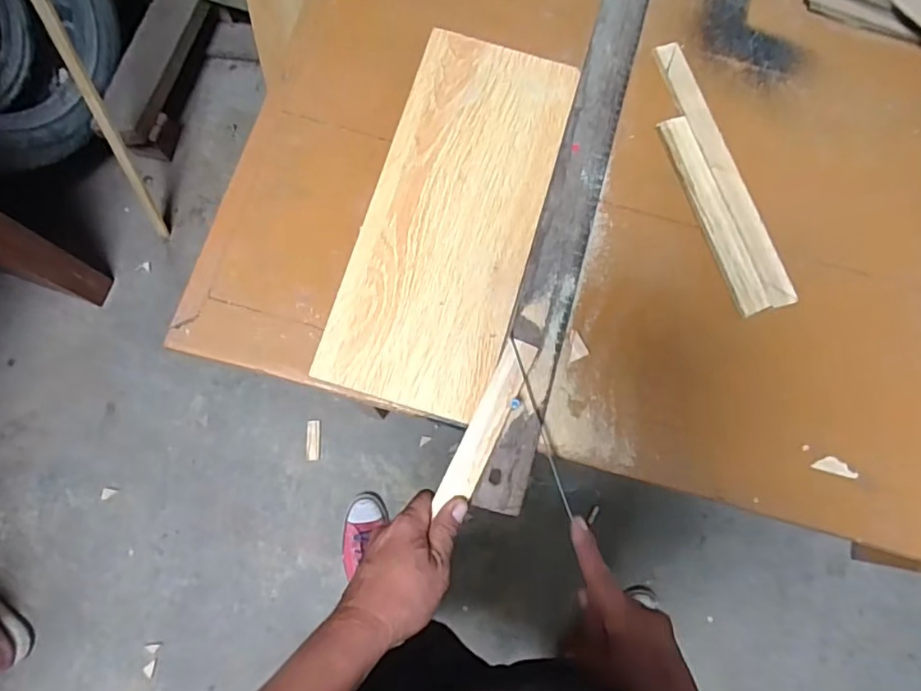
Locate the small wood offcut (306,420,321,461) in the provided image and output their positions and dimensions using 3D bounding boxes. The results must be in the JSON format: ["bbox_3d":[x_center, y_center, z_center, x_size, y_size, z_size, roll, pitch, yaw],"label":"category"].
[{"bbox_3d":[-0.327,0.212,1.290,0.030,0.004,0.089,0,76,-1],"label":"small wood offcut"}]

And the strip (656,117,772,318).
[{"bbox_3d":[0.247,-0.129,0.565,0.029,0.008,0.206,-19,80,-5],"label":"strip"}]

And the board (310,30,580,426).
[{"bbox_3d":[-0.006,-0.122,0.554,0.156,0.016,0.368,17,79,2],"label":"board"}]

